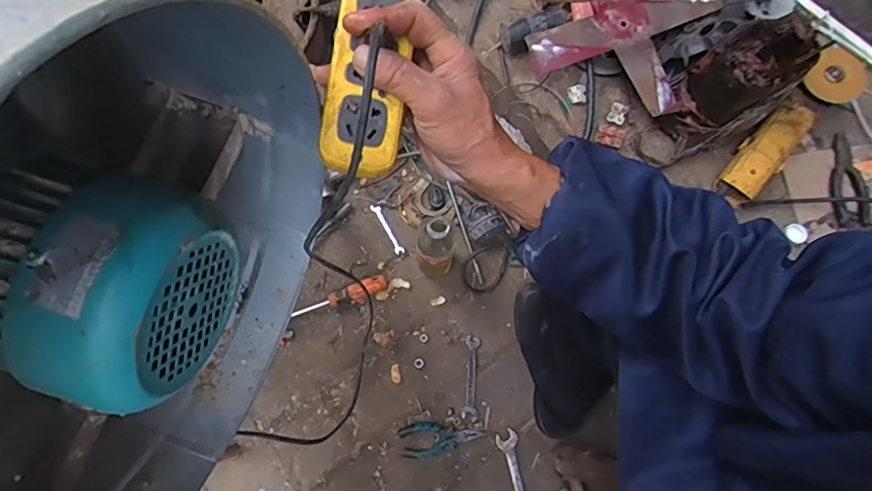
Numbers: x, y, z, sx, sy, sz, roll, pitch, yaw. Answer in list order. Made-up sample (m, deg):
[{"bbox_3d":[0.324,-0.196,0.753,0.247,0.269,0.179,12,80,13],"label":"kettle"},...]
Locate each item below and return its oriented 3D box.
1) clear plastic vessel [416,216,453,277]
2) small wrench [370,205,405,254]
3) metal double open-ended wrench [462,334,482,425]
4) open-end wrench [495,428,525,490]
[{"bbox_3d":[-0.001,0.006,0.835,0.062,0.216,0.062,5,73,0],"label":"clear plastic vessel"},{"bbox_3d":[-0.093,-0.032,0.968,0.017,0.006,0.112,-28,76,-10],"label":"small wrench"},{"bbox_3d":[0.062,0.231,0.884,0.029,0.005,0.145,3,73,-1],"label":"metal double open-ended wrench"},{"bbox_3d":[0.140,0.407,0.848,0.035,0.008,0.176,-12,74,-5],"label":"open-end wrench"}]

